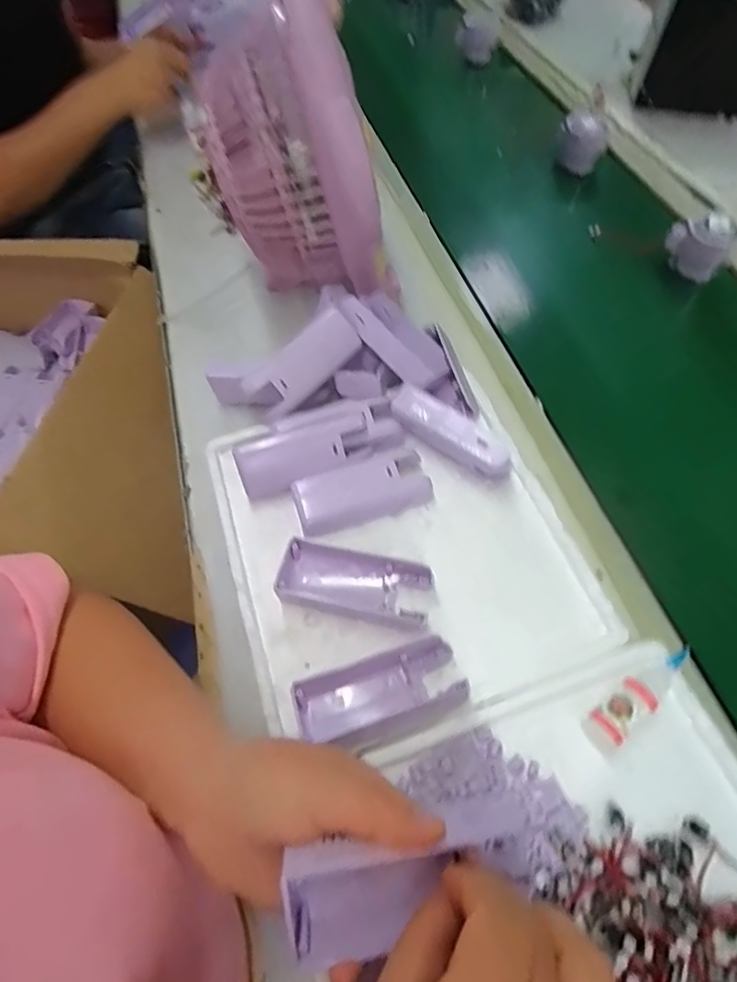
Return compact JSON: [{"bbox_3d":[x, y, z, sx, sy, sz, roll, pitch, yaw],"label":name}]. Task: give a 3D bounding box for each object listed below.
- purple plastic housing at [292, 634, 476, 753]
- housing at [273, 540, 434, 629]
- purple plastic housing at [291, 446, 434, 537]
[{"bbox_3d":[0.009,0.135,0.340,0.106,0.015,0.049,-16,61,-9],"label":"purple plastic housing"},{"bbox_3d":[-0.010,0.067,0.377,0.106,0.021,0.045,12,61,7],"label":"housing"},{"bbox_3d":[-0.005,0.000,0.416,0.107,0.026,0.048,-18,61,-10],"label":"purple plastic housing"}]

